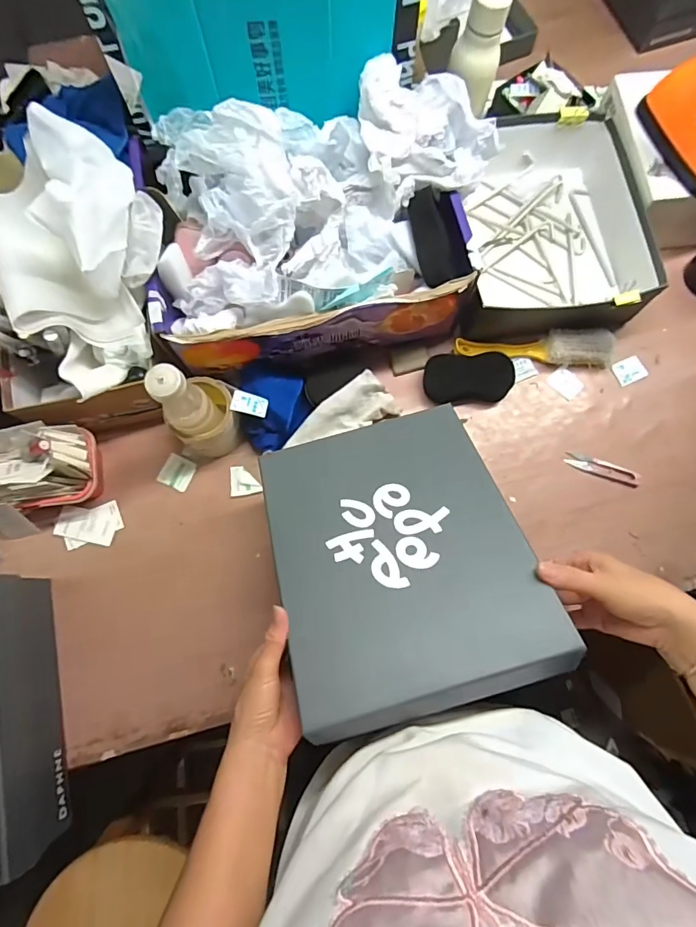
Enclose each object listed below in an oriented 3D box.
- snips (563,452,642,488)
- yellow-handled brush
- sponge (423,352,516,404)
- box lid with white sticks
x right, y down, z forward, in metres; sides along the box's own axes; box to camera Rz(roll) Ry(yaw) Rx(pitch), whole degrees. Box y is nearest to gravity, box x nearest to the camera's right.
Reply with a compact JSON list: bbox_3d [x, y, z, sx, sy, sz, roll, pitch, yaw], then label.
[{"bbox_3d":[0.358,0.008,0.660,0.101,0.008,0.025,21,78,5],"label":"snips"},{"bbox_3d":[0.276,-0.166,0.689,0.230,0.034,0.052,0,77,0],"label":"yellow-handled brush"},{"bbox_3d":[0.173,-0.122,0.676,0.121,0.037,0.060,-1,77,0],"label":"sponge"},{"bbox_3d":[0.289,-0.362,0.708,0.254,0.089,0.340,-4,77,-1],"label":"box lid with white sticks"}]

